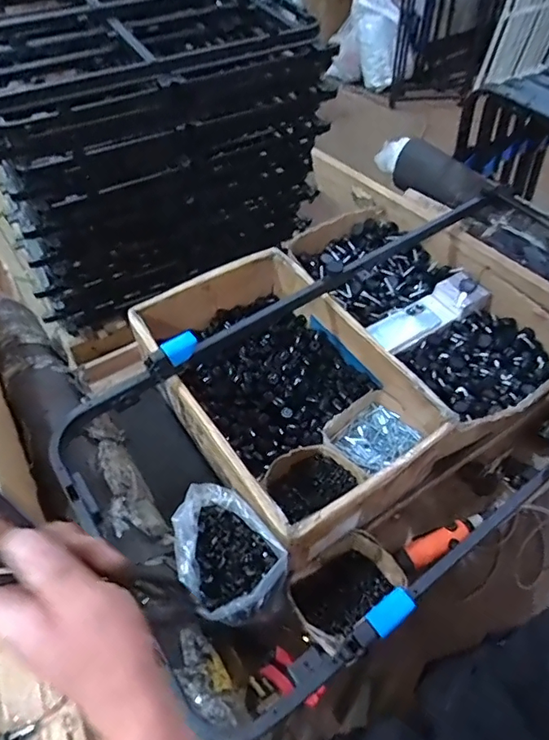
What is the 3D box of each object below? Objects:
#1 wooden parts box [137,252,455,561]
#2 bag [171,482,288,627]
[{"bbox_3d":[0.010,0.029,0.917,0.357,0.147,0.537,-31,59,-21],"label":"wooden parts box"},{"bbox_3d":[-0.073,0.260,0.706,0.137,0.097,0.190,-34,61,-23],"label":"bag"}]

